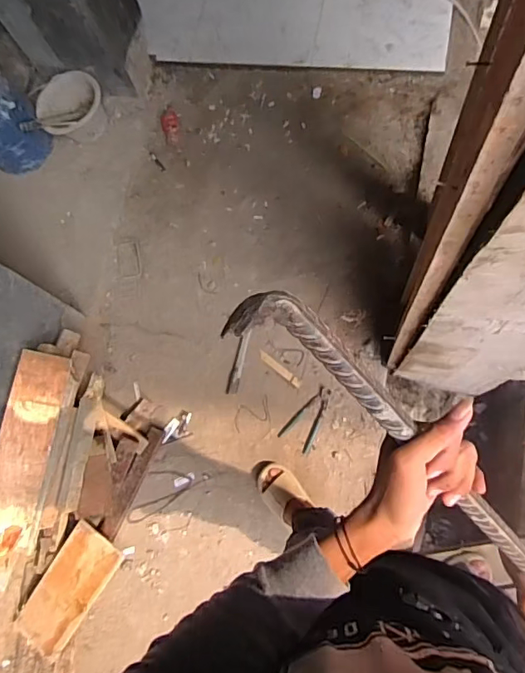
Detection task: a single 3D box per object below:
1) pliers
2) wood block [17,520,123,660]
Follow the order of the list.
[{"bbox_3d":[0.160,0.268,1.655,0.110,0.013,0.217,33,83,15],"label":"pliers"},{"bbox_3d":[-0.584,0.760,1.499,0.173,0.041,0.382,35,88,-4],"label":"wood block"}]

